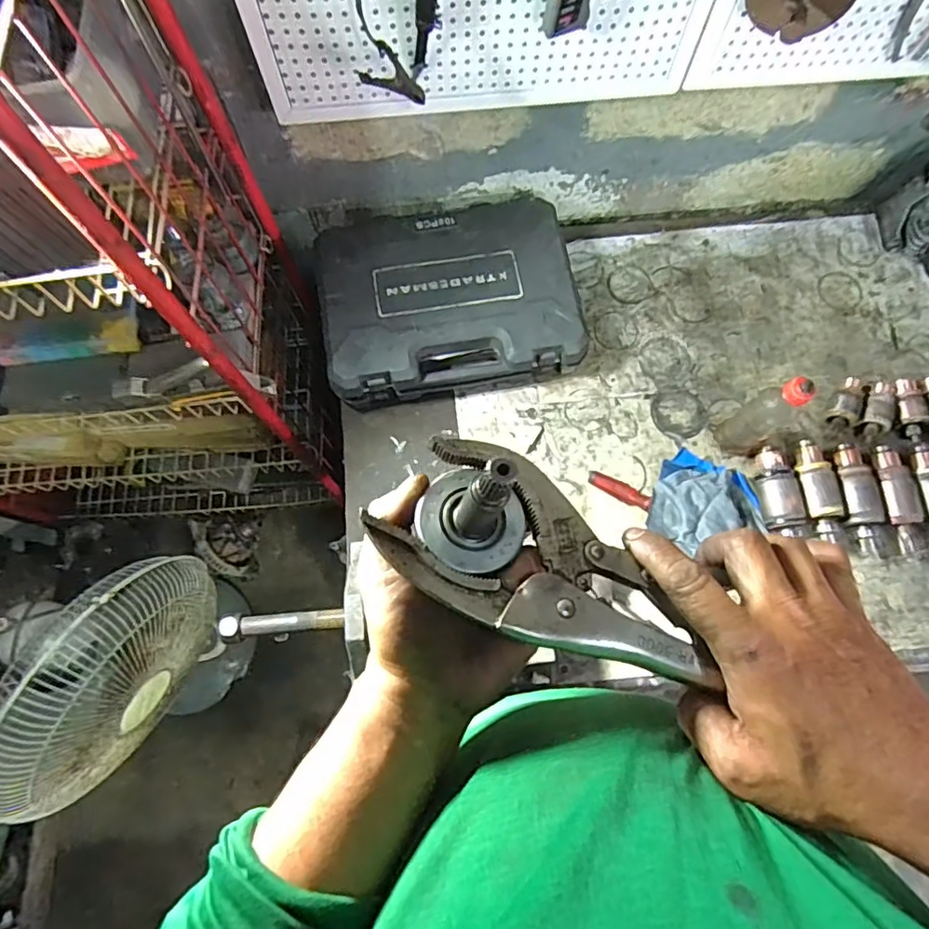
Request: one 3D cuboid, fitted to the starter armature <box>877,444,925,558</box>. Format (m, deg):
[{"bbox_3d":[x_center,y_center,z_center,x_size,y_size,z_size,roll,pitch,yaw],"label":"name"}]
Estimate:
[{"bbox_3d":[0.605,0.048,0.812,0.051,0.035,0.153,-4,74,-1],"label":"starter armature"}]

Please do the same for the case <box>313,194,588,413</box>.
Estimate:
[{"bbox_3d":[-0.027,-0.259,0.878,0.366,0.085,0.303,-9,74,-3],"label":"case"}]

